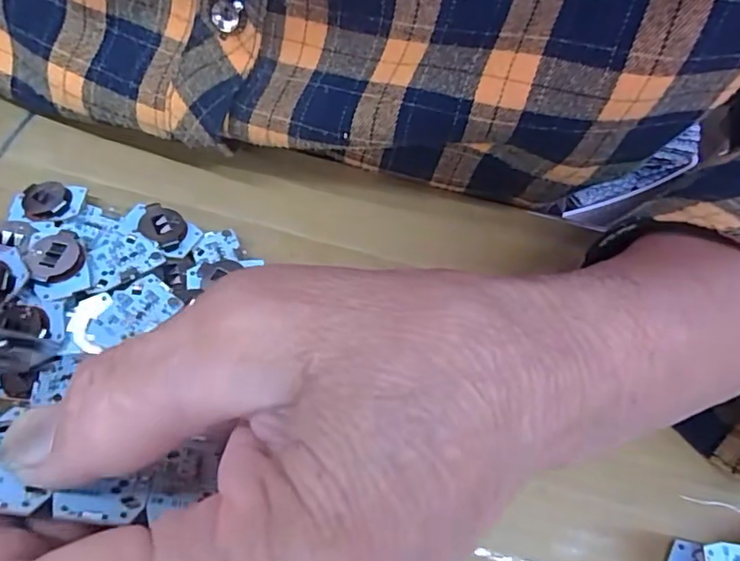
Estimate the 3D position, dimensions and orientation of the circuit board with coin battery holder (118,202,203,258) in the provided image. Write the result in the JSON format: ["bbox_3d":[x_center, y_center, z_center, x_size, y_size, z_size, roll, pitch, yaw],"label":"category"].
[{"bbox_3d":[-0.083,-0.021,0.208,0.029,0.006,0.017,25,60,7],"label":"circuit board with coin battery holder"}]

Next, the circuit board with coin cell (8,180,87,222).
[{"bbox_3d":[-0.128,-0.029,0.210,0.028,0.011,0.018,2,59,-6],"label":"circuit board with coin cell"}]

